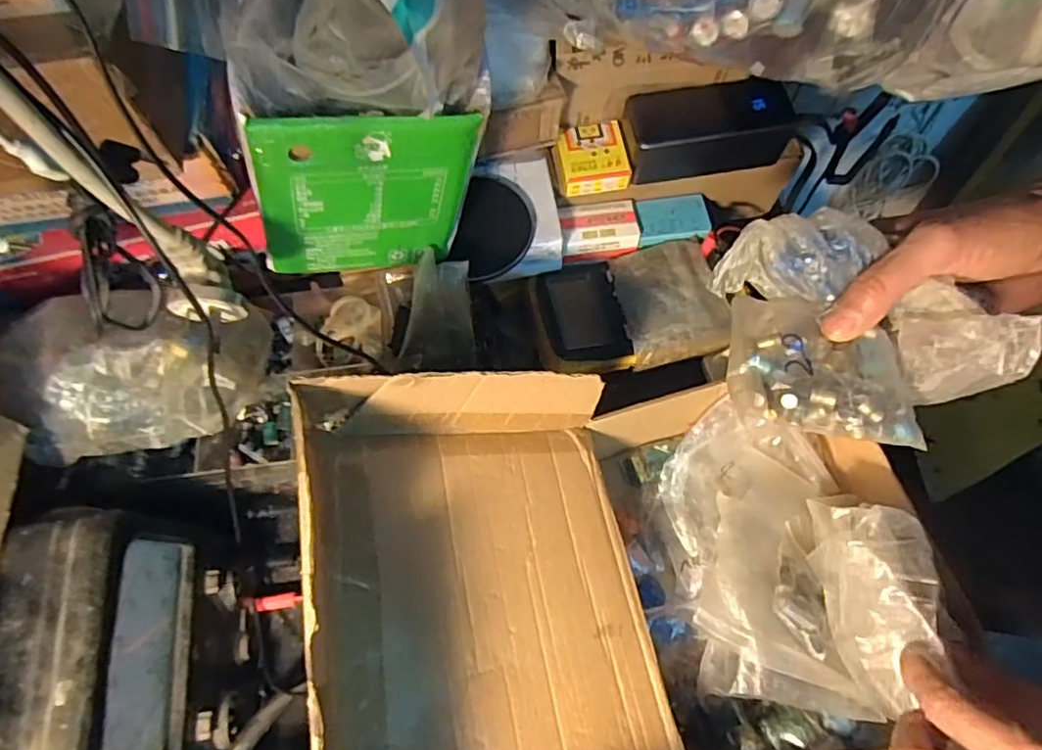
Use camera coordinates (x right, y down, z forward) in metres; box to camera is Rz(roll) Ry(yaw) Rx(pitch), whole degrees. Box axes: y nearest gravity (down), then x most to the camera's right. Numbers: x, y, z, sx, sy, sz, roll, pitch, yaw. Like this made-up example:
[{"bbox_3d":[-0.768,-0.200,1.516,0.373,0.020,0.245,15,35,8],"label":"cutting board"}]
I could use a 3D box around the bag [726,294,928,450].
[{"bbox_3d":[0.162,-0.005,0.315,0.093,0.019,0.076,11,69,6],"label":"bag"}]

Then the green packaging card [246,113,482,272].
[{"bbox_3d":[-0.094,-0.104,0.362,0.120,0.133,0.006,-10,71,-19],"label":"green packaging card"}]

